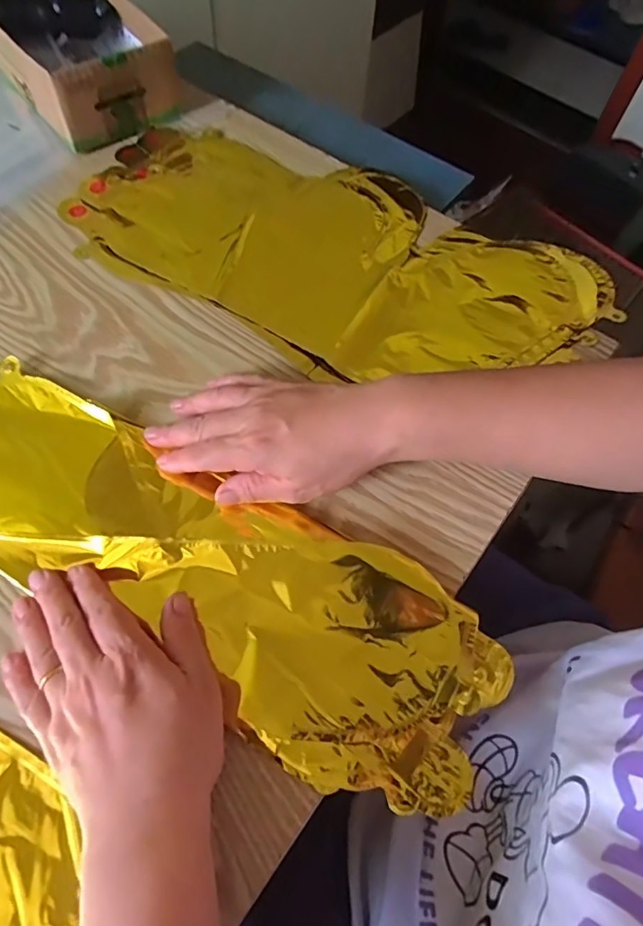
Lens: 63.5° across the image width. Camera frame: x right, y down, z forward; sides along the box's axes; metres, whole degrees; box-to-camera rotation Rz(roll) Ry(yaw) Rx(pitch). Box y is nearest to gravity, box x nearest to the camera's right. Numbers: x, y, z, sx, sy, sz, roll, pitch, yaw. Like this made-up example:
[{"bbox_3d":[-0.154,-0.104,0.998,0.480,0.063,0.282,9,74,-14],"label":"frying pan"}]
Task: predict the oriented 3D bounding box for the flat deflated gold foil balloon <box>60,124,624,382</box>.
[{"bbox_3d":[0.005,-0.188,0.452,0.449,0.009,0.222,28,65,12],"label":"flat deflated gold foil balloon"}]

